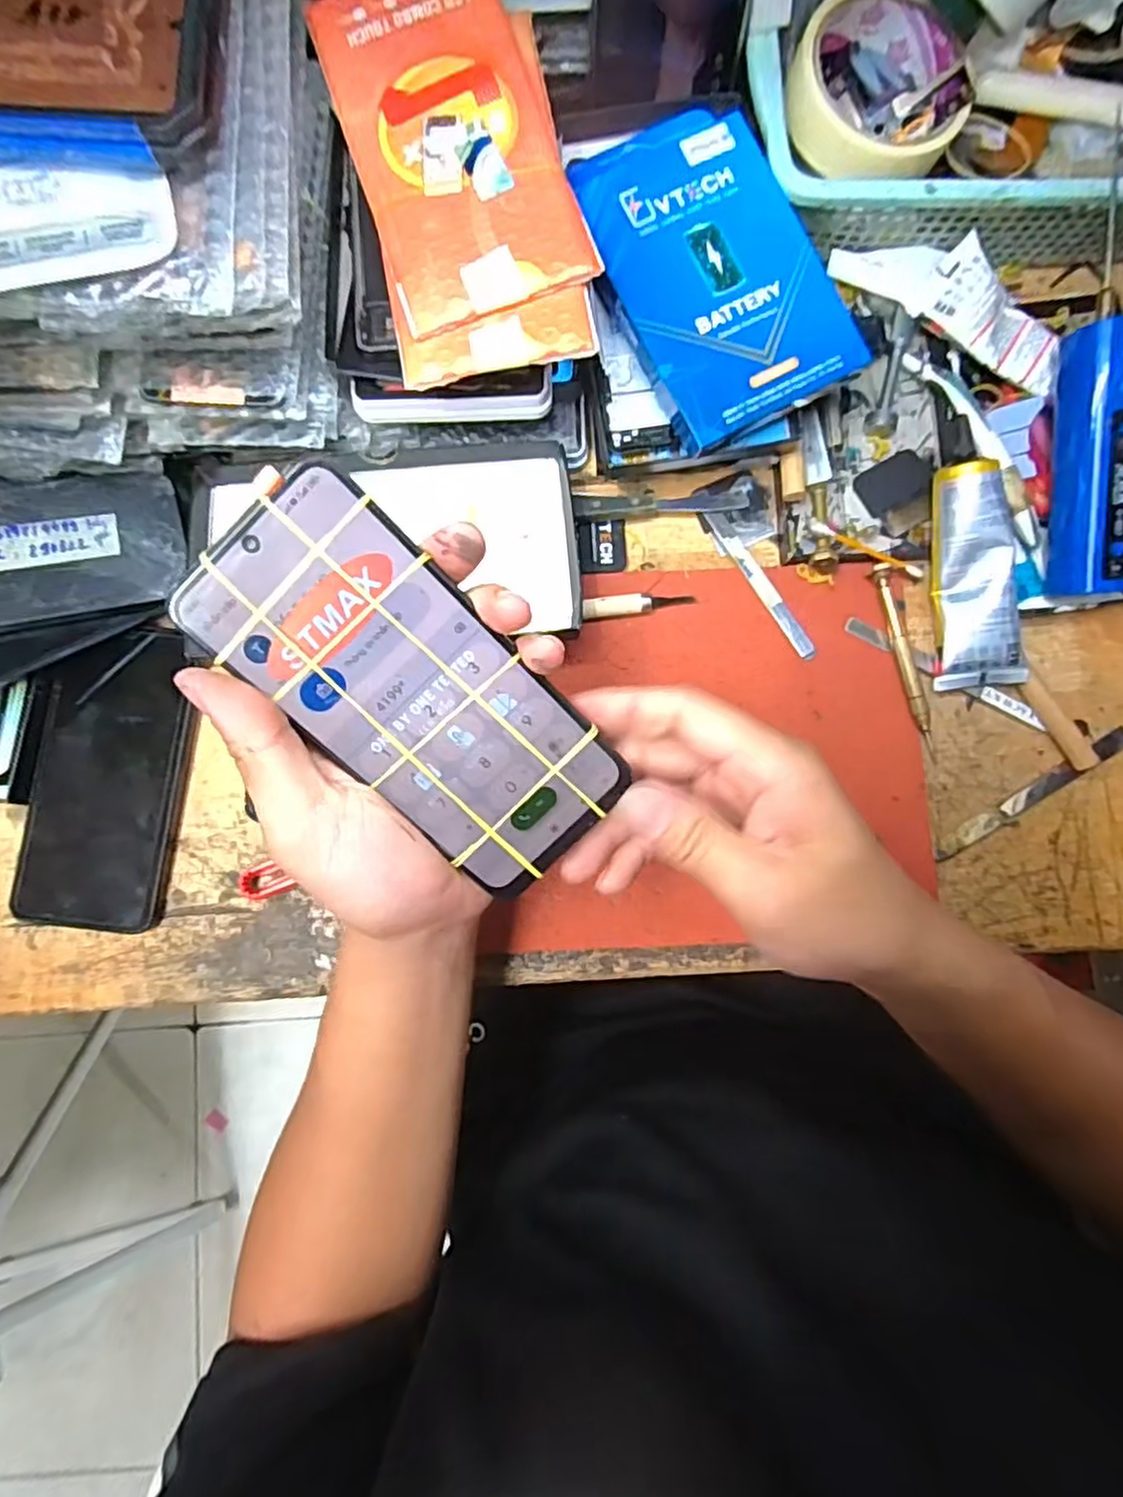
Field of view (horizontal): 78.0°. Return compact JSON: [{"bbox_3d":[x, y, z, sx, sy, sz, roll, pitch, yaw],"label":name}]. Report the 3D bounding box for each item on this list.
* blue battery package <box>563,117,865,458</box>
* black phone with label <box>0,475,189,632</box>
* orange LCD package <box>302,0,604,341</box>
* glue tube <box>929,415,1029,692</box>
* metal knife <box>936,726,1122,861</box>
[{"bbox_3d":[0.075,-0.238,0.344,0.101,0.015,0.154,-29,88,-2],"label":"blue battery package"},{"bbox_3d":[-0.276,-0.099,0.353,0.153,0.013,0.076,-17,88,-20],"label":"black phone with label"},{"bbox_3d":[-0.049,-0.274,0.310,0.087,0.007,0.165,-18,86,3],"label":"orange LCD package"},{"bbox_3d":[0.222,-0.102,0.371,0.039,0.029,0.135,-5,84,-1],"label":"glue tube"},{"bbox_3d":[0.259,0.025,0.378,0.127,0.005,0.013,-31,85,-3],"label":"metal knife"}]

